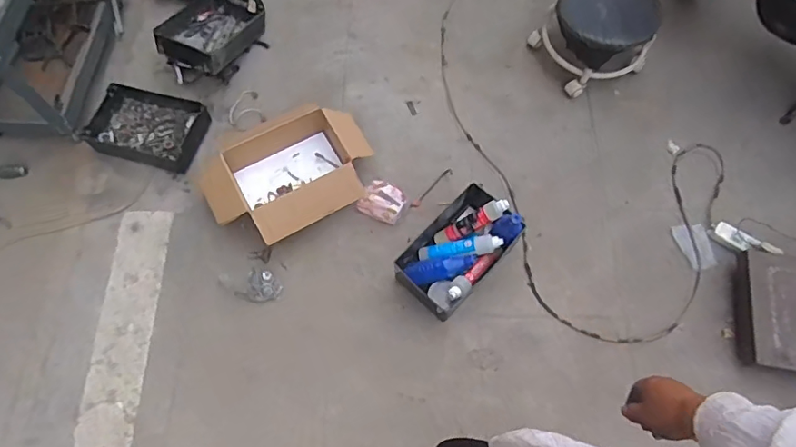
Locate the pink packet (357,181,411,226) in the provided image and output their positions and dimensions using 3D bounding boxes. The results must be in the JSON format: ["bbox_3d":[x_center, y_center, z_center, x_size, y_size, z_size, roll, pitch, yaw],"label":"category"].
[{"bbox_3d":[-0.038,-0.060,1.507,0.131,0.063,0.106,23,69,10],"label":"pink packet"}]

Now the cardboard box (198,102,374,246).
[{"bbox_3d":[-0.326,-0.175,1.529,0.473,0.121,0.411,-30,71,-12],"label":"cardboard box"}]

